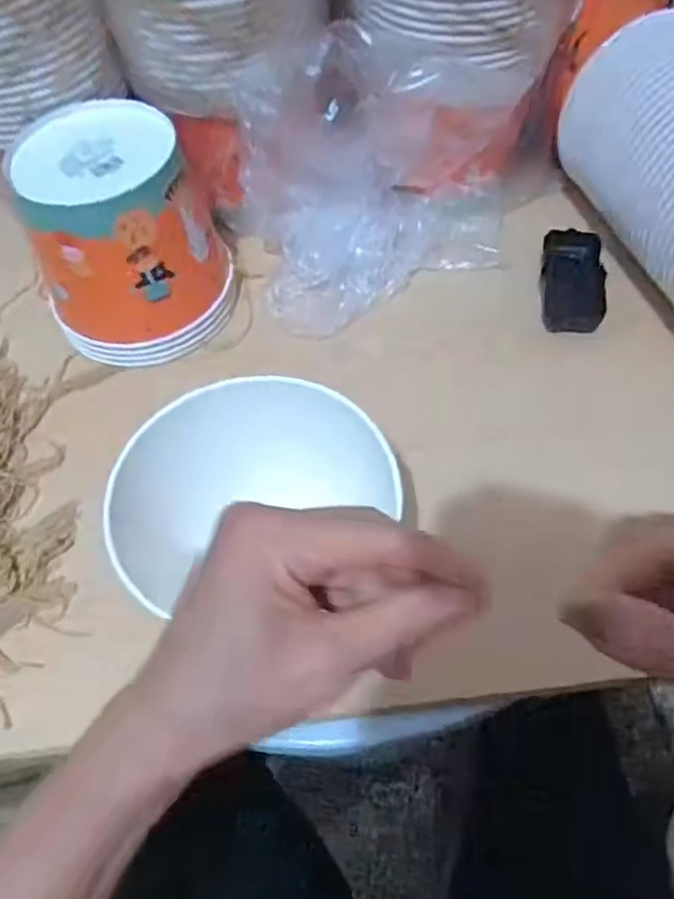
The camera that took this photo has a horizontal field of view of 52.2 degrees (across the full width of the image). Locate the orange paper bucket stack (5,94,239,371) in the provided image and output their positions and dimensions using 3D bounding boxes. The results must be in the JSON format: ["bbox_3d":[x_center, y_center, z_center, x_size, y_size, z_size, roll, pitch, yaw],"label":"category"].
[{"bbox_3d":[-0.170,-0.183,0.586,0.141,0.156,0.158,-18,58,-6],"label":"orange paper bucket stack"}]

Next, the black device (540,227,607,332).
[{"bbox_3d":[0.212,-0.156,0.621,0.051,0.023,0.109,4,58,8],"label":"black device"}]

